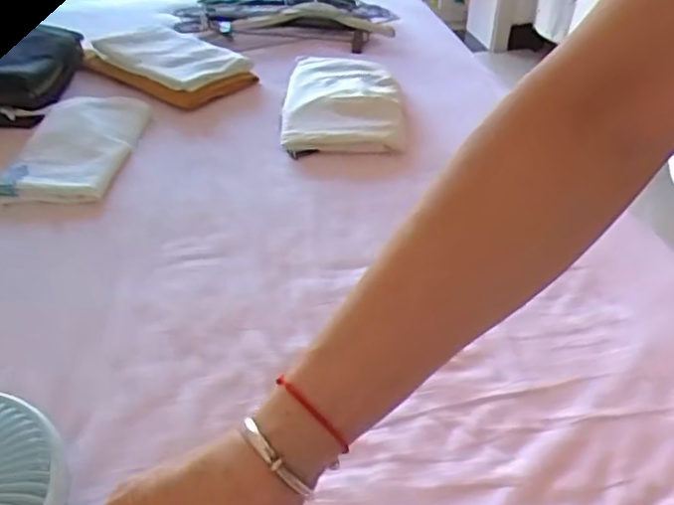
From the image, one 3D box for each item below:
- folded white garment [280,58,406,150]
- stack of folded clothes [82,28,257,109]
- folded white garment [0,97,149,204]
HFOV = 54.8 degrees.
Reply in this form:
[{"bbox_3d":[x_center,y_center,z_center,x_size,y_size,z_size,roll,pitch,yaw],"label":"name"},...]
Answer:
[{"bbox_3d":[0.010,-0.240,0.996,0.178,0.037,0.285,2,39,1],"label":"folded white garment"},{"bbox_3d":[-0.275,-0.322,1.077,0.210,0.050,0.248,-31,49,-33],"label":"stack of folded clothes"},{"bbox_3d":[-0.352,-0.148,0.880,0.153,0.022,0.234,-1,39,-3],"label":"folded white garment"}]

